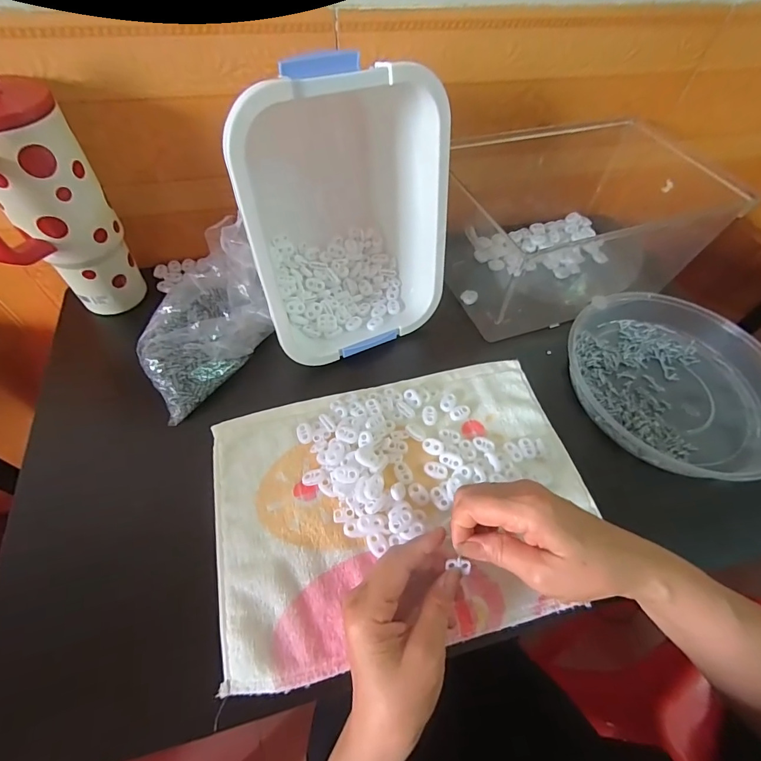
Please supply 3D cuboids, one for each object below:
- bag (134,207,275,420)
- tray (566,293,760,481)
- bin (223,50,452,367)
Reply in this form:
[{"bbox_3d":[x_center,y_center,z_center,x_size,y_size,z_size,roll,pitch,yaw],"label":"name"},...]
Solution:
[{"bbox_3d":[-0.189,-0.066,0.402,0.140,0.110,0.114,-38,66,-25],"label":"bag"},{"bbox_3d":[0.322,-0.003,0.450,0.221,0.039,0.239,-29,63,-21],"label":"tray"},{"bbox_3d":[-0.050,-0.172,0.418,0.195,0.257,0.145,-23,47,-18],"label":"bin"}]

